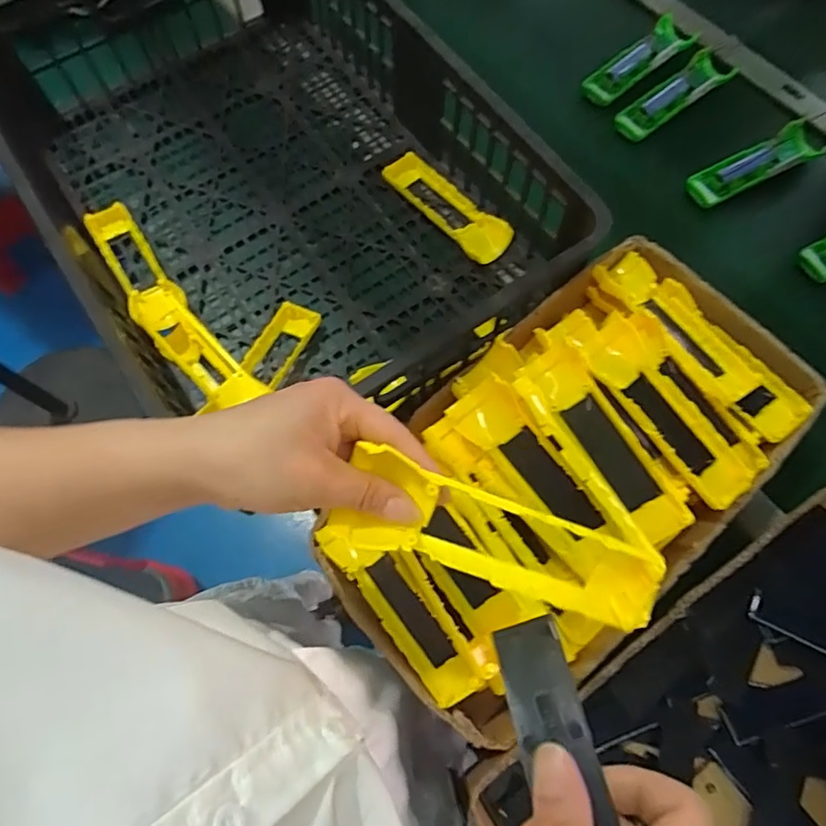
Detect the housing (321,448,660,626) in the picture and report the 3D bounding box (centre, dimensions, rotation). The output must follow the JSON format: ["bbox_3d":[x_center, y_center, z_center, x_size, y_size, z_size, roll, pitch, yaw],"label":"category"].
[{"bbox_3d":[0.044,0.068,0.283,0.168,0.036,0.050,18,69,-6],"label":"housing"}]

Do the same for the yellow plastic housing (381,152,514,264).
[{"bbox_3d":[0.037,-0.228,0.629,0.052,0.025,0.166,-38,72,-13],"label":"yellow plastic housing"}]

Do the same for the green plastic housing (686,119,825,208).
[{"bbox_3d":[0.401,-0.293,0.659,0.168,0.022,0.053,-25,70,-9],"label":"green plastic housing"}]

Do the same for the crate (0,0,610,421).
[{"bbox_3d":[-0.177,-0.291,0.604,0.419,0.136,0.698,-33,71,-12],"label":"crate"}]

